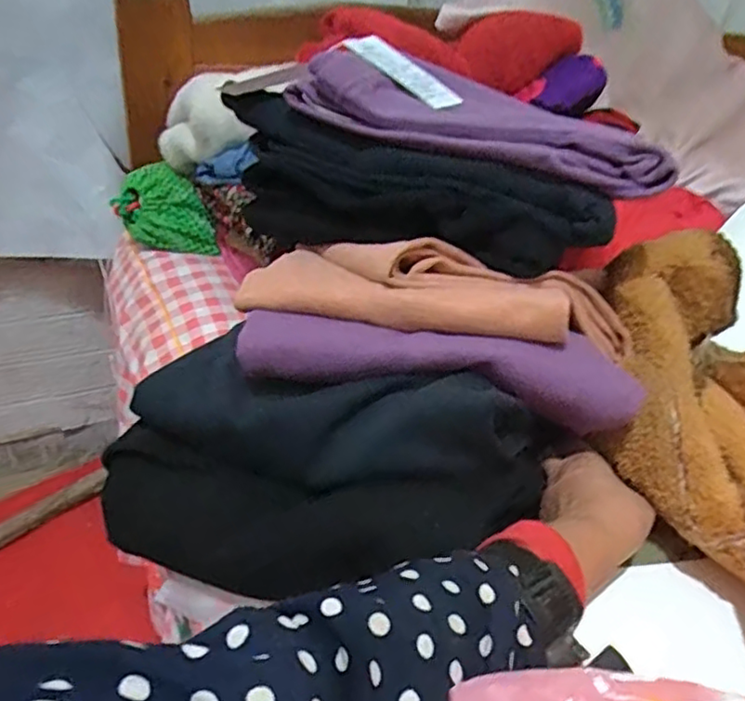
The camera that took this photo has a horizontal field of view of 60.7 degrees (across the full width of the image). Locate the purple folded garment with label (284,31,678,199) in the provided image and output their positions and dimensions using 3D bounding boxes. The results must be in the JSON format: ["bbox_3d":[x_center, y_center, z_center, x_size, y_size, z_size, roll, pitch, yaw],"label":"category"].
[{"bbox_3d":[0.086,-0.195,0.511,0.296,0.044,0.140,23,36,22],"label":"purple folded garment with label"}]

